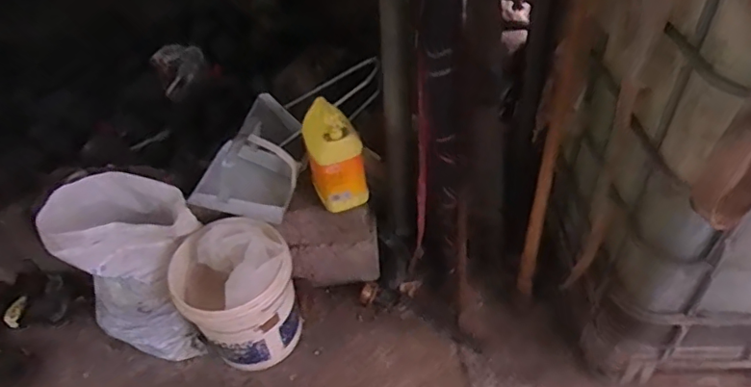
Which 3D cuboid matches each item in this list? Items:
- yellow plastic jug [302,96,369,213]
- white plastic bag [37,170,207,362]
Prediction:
[{"bbox_3d":[-0.117,-0.097,1.557,0.157,0.290,0.140,-12,43,-9],"label":"yellow plastic jug"},{"bbox_3d":[-0.668,0.230,1.584,0.381,0.512,0.260,-13,44,-11],"label":"white plastic bag"}]

